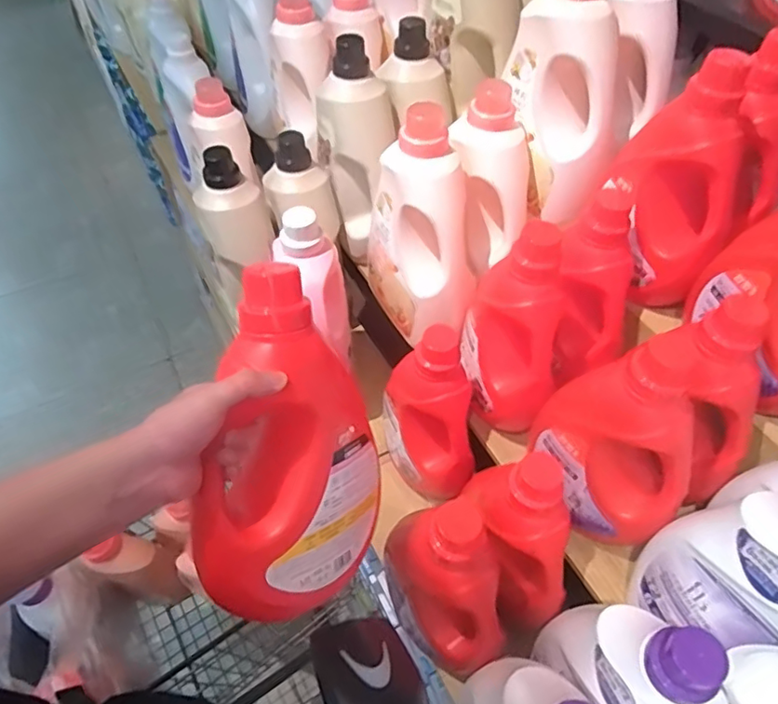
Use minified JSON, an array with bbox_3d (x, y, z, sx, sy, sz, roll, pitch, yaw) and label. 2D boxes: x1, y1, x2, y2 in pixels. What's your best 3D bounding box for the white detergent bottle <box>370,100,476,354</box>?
[{"bbox_3d":[0.052,-0.187,0.876,0.130,0.333,0.180,-10,52,-9],"label":"white detergent bottle"}]

